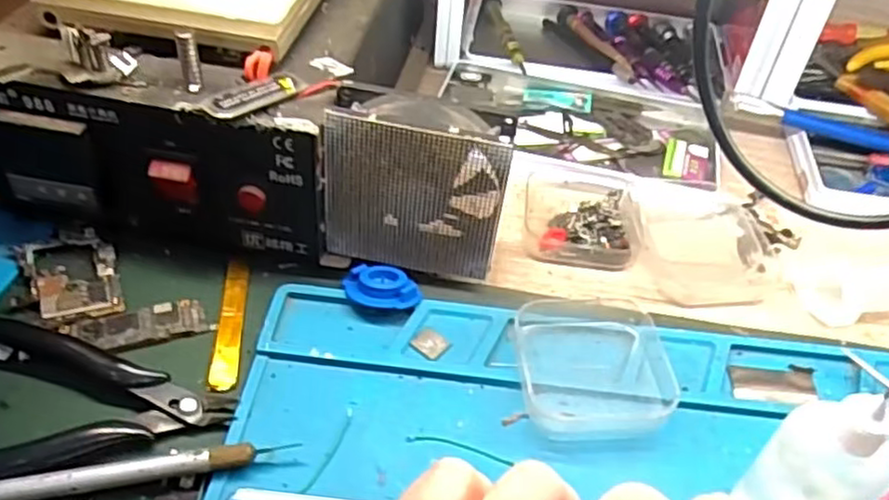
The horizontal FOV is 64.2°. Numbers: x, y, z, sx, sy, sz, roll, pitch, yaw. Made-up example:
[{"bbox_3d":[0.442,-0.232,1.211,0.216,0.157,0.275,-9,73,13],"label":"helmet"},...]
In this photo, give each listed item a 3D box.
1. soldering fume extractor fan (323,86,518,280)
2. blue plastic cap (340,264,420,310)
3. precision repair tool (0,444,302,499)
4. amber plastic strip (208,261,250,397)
[{"bbox_3d":[-0.013,-0.028,0.328,0.080,0.085,0.029,10,46,5],"label":"soldering fume extractor fan"},{"bbox_3d":[-0.030,0.019,0.335,0.036,0.009,0.024,23,49,17],"label":"blue plastic cap"},{"bbox_3d":[-0.129,0.085,0.262,0.138,0.010,0.009,-6,47,-10],"label":"precision repair tool"},{"bbox_3d":[-0.098,0.033,0.324,0.011,0.004,0.072,-2,46,-6],"label":"amber plastic strip"}]

